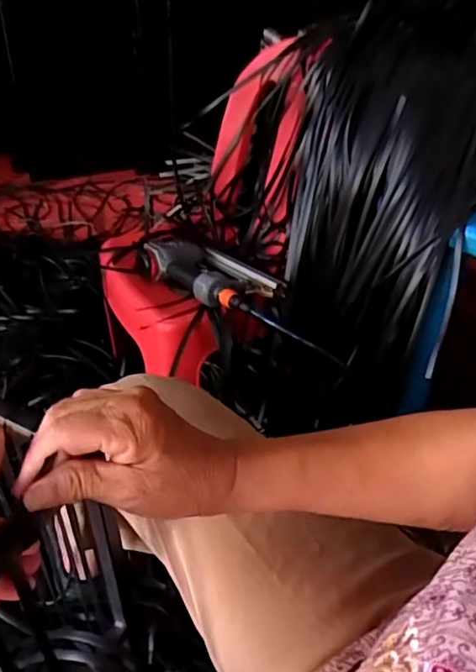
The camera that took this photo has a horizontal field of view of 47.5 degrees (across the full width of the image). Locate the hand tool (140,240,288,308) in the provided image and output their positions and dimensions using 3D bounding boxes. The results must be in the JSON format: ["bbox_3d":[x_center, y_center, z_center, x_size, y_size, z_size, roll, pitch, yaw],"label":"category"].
[{"bbox_3d":[-0.042,-0.104,0.897,0.133,0.061,0.245,-28,47,-31],"label":"hand tool"}]

